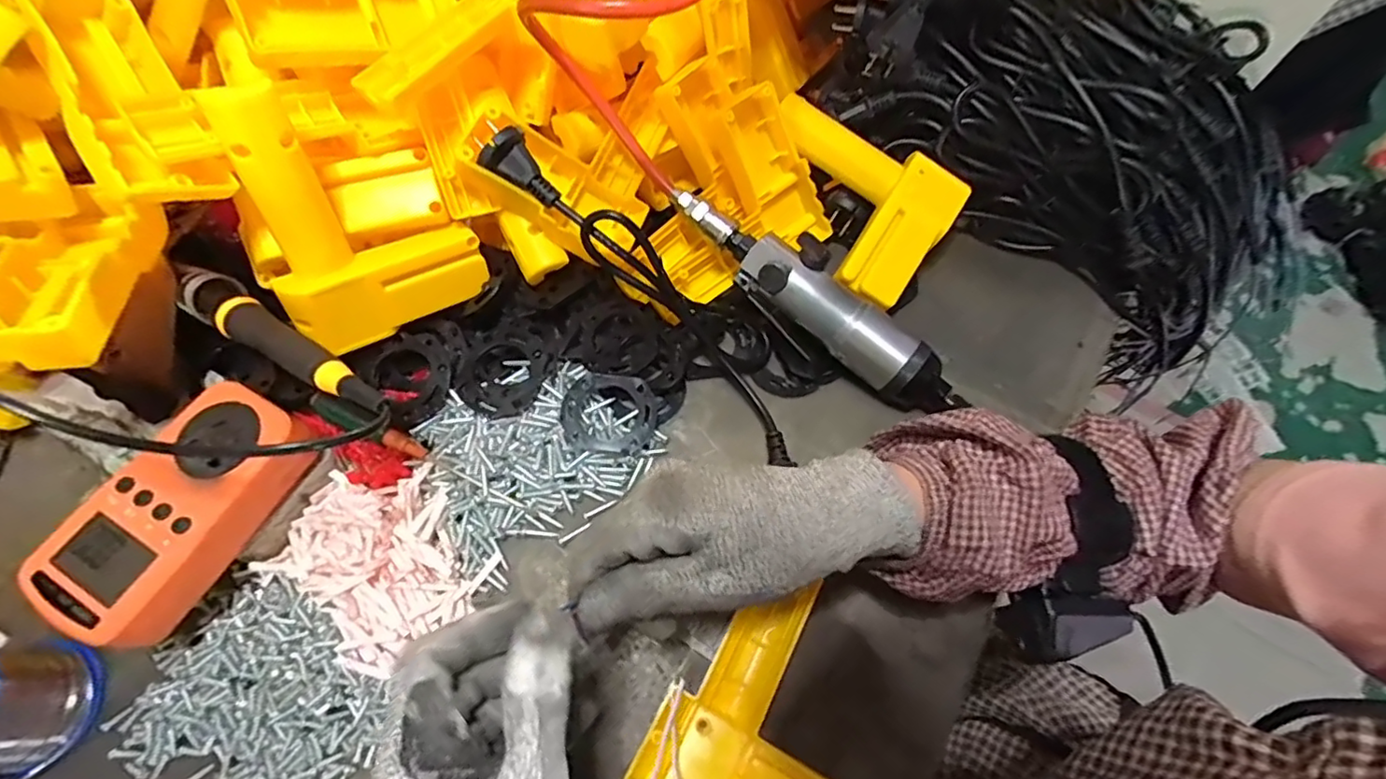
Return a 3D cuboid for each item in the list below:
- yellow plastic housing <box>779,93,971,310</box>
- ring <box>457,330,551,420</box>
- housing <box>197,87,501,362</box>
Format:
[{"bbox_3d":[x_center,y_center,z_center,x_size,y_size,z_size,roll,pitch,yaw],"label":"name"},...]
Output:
[{"bbox_3d":[0.109,-0.137,0.419,0.138,0.049,0.108,35,68,14],"label":"yellow plastic housing"},{"bbox_3d":[-0.120,-0.011,0.378,0.049,0.010,0.058,22,76,-5],"label":"ring"},{"bbox_3d":[-0.195,-0.104,0.352,0.110,0.137,0.050,-23,37,-30],"label":"housing"}]

